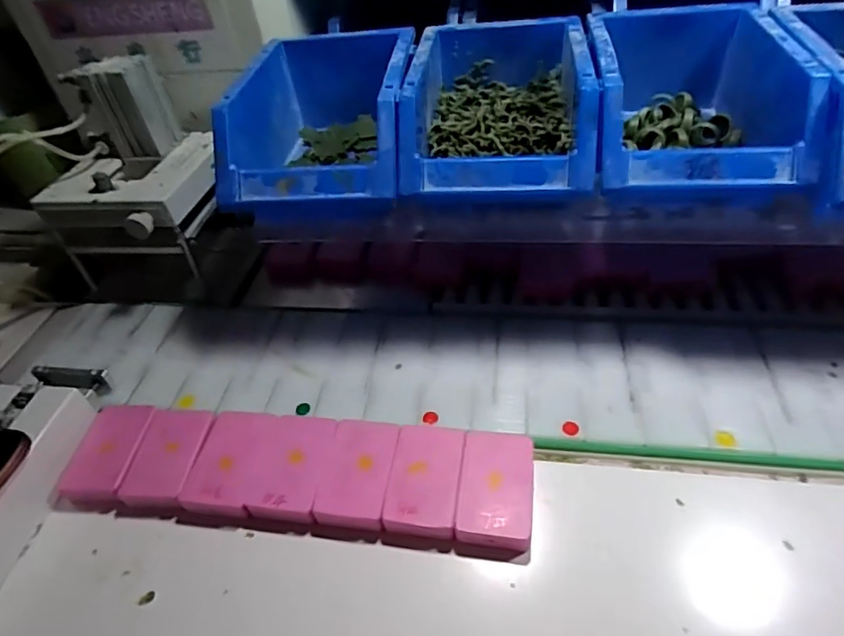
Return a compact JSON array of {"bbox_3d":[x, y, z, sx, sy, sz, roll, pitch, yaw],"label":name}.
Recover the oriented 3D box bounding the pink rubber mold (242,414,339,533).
[{"bbox_3d":[-0.084,0.102,0.354,0.043,0.019,0.076,2,41,10],"label":"pink rubber mold"}]

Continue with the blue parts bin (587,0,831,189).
[{"bbox_3d":[0.179,-0.149,0.366,0.122,0.081,0.173,0,44,11],"label":"blue parts bin"}]

